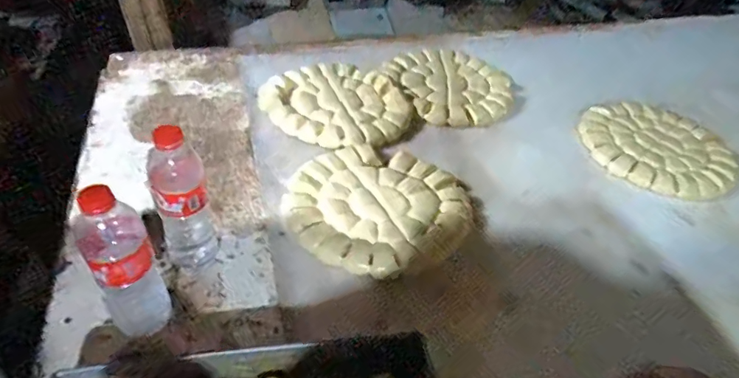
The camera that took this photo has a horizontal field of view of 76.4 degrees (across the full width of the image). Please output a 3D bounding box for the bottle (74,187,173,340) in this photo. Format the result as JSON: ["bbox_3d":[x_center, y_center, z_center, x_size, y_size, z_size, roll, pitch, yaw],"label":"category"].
[{"bbox_3d":[-0.280,0.083,0.530,0.071,0.225,0.078,-32,54,-29],"label":"bottle"}]

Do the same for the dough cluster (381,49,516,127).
[{"bbox_3d":[0.178,-0.236,1.044,0.241,0.029,0.266,-18,49,-20],"label":"dough cluster"}]

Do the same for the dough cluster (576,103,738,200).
[{"bbox_3d":[0.572,-0.087,0.934,0.267,0.036,0.288,3,46,-3],"label":"dough cluster"}]

